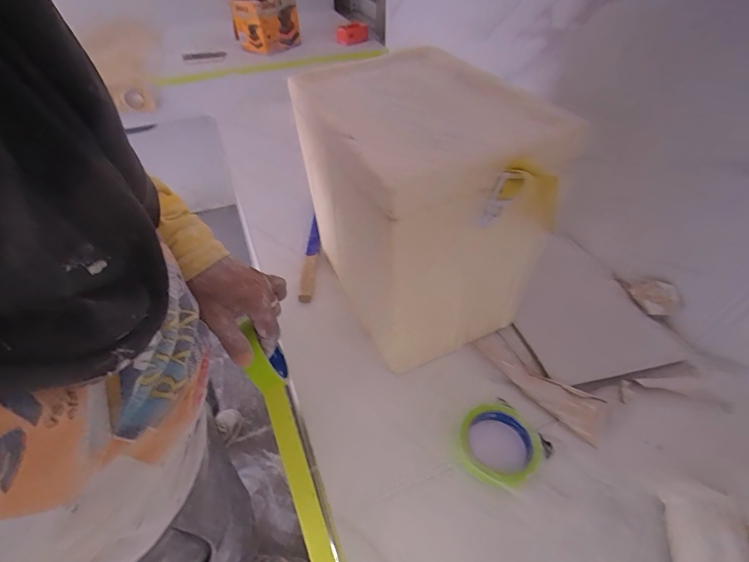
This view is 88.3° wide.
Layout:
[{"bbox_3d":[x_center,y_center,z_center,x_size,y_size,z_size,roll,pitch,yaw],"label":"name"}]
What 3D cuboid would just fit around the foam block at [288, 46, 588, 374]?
[{"bbox_3d":[0.049,-0.086,0.557,0.227,0.334,0.303,-17,49,-15],"label":"foam block"}]

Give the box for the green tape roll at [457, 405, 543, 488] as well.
[{"bbox_3d":[0.155,0.207,0.488,0.095,0.026,0.094,0,46,0],"label":"green tape roll"}]

